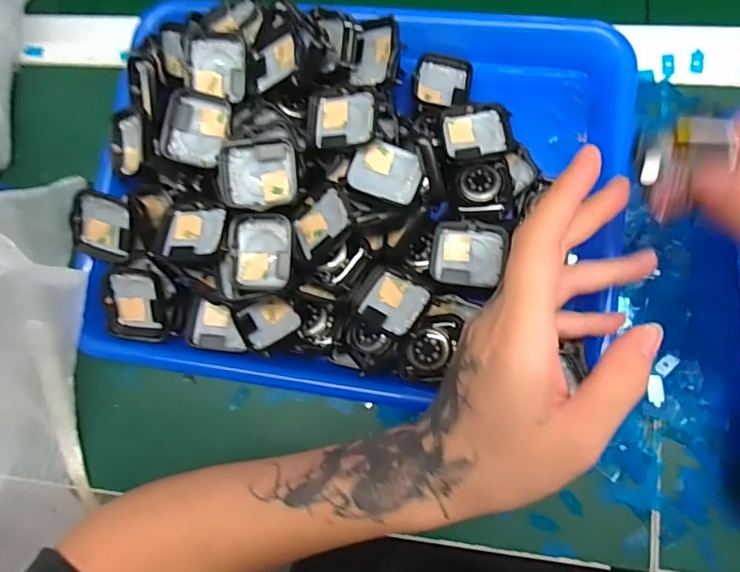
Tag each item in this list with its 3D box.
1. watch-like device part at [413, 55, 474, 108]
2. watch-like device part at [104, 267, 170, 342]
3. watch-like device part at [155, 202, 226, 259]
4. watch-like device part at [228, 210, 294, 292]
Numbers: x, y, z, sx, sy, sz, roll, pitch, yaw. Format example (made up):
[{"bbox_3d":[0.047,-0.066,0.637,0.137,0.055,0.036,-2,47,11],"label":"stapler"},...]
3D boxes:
[{"bbox_3d":[0.048,-0.133,0.334,0.038,0.012,0.039,9,82,2],"label":"watch-like device part"},{"bbox_3d":[-0.145,0.011,0.316,0.039,0.012,0.046,3,108,-1],"label":"watch-like device part"},{"bbox_3d":[-0.104,-0.032,0.296,0.037,0.005,0.034,1,72,8],"label":"watch-like device part"},{"bbox_3d":[-0.061,-0.019,0.286,0.035,0.010,0.043,-1,80,8],"label":"watch-like device part"}]

